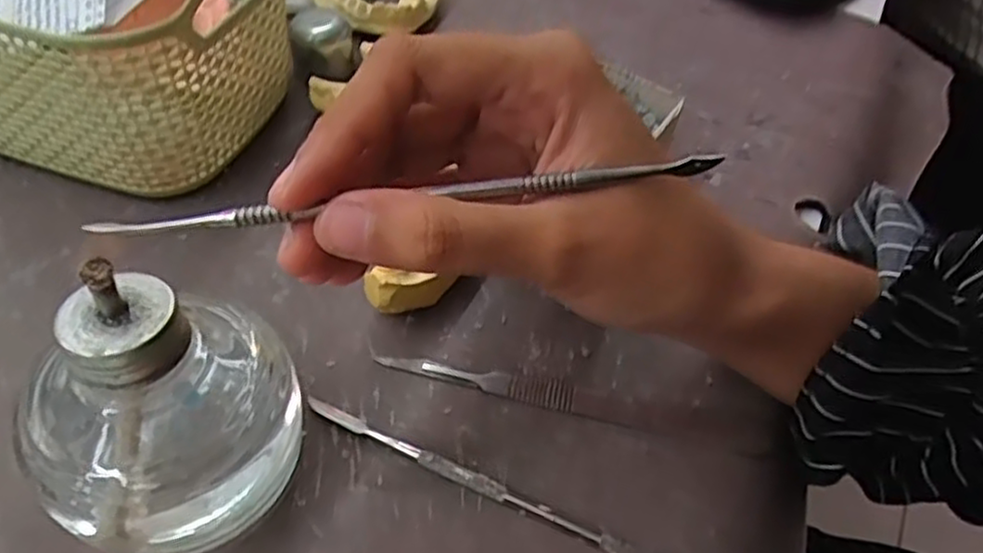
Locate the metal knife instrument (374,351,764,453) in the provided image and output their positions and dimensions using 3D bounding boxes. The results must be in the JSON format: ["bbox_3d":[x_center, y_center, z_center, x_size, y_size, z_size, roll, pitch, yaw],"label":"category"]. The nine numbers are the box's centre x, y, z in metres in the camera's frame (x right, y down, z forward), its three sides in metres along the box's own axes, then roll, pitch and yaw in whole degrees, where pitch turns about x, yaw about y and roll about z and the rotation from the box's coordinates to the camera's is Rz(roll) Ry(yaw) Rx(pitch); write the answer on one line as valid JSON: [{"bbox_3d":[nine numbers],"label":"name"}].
[{"bbox_3d":[0.028,0.043,0.261,0.137,0.005,0.014,11,50,3],"label":"metal knife instrument"}]

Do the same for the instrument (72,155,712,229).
[{"bbox_3d":[-0.018,-0.020,0.183,0.157,0.005,0.004,-7,51,-5],"label":"instrument"}]

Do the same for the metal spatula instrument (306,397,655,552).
[{"bbox_3d":[0.016,0.075,0.233,0.172,0.006,0.007,22,51,12],"label":"metal spatula instrument"}]

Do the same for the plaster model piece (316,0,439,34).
[{"bbox_3d":[-0.063,-0.155,0.395,0.072,0.018,0.059,0,50,-6],"label":"plaster model piece"}]

